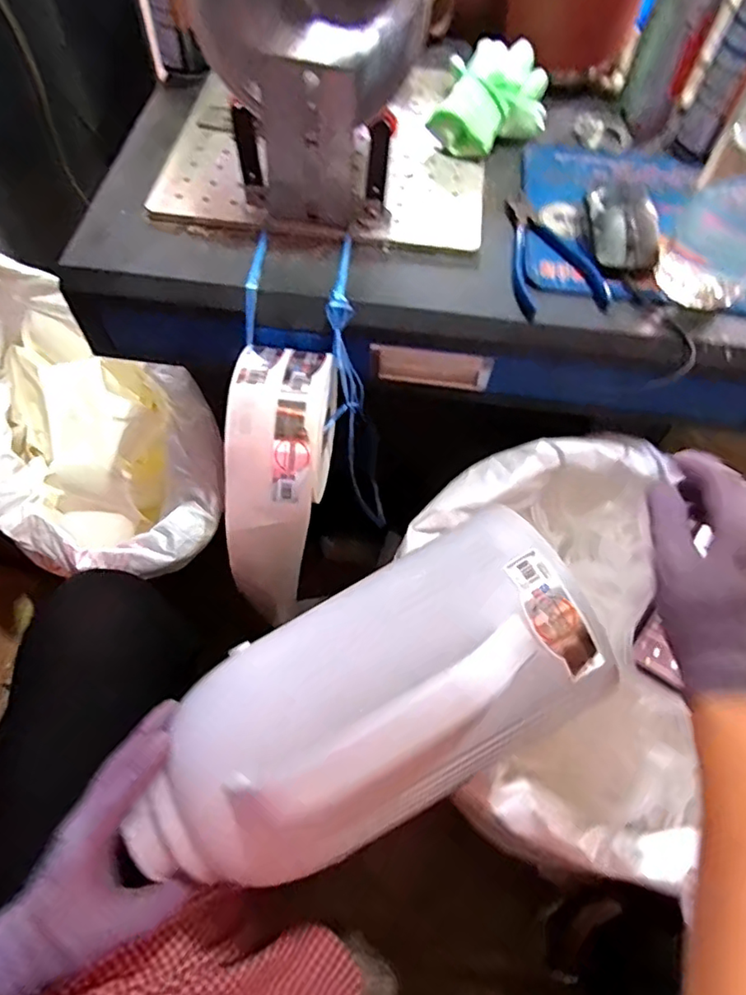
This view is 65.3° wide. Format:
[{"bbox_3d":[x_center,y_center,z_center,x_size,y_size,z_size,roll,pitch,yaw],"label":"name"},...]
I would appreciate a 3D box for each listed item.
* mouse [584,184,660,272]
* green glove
[{"bbox_3d":[0.219,-0.238,0.514,0.064,0.034,0.086,3,59,-1],"label":"mouse"},{"bbox_3d":[0.119,-0.393,0.579,0.101,0.058,0.133,17,60,8],"label":"green glove"}]

